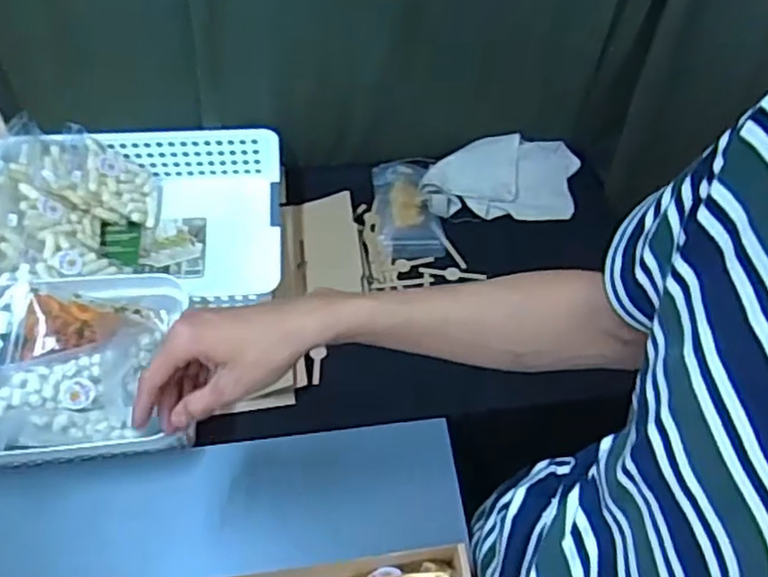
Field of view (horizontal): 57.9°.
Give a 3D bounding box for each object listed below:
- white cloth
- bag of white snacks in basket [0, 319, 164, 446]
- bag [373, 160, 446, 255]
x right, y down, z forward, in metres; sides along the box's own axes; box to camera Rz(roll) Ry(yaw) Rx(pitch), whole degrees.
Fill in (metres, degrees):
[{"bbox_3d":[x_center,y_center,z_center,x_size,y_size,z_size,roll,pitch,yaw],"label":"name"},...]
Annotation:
[{"bbox_3d":[0.165,-0.155,0.970,0.230,0.042,0.120,-3,55,-4],"label":"white cloth"},{"bbox_3d":[-0.288,0.093,0.646,0.156,0.057,0.092,-10,56,-9],"label":"bag of white snacks in basket"},{"bbox_3d":[0.031,-0.117,0.946,0.085,0.023,0.169,-2,55,-4],"label":"bag"}]

